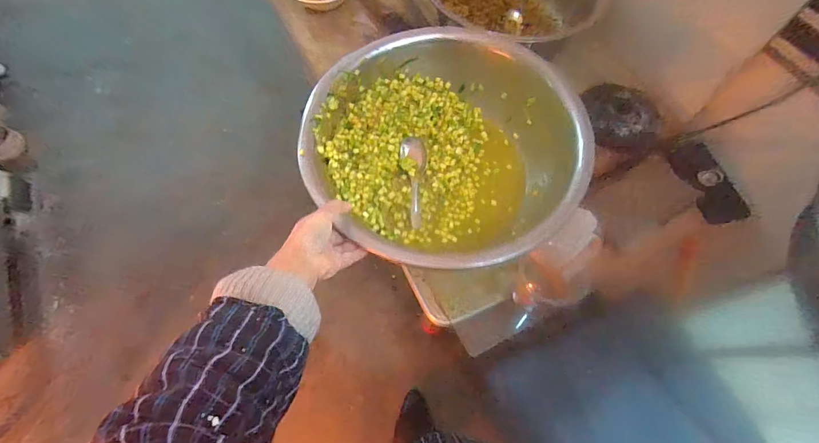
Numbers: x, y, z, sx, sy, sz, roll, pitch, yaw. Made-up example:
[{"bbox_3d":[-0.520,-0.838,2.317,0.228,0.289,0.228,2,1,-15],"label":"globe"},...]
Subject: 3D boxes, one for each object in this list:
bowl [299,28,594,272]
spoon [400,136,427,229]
[{"bbox_3d":[0.053,-0.109,0.614,0.377,0.117,0.405,0,63,-1],"label":"bowl"},{"bbox_3d":[0.015,-0.066,0.630,0.042,0.023,0.164,-7,63,-4],"label":"spoon"}]

